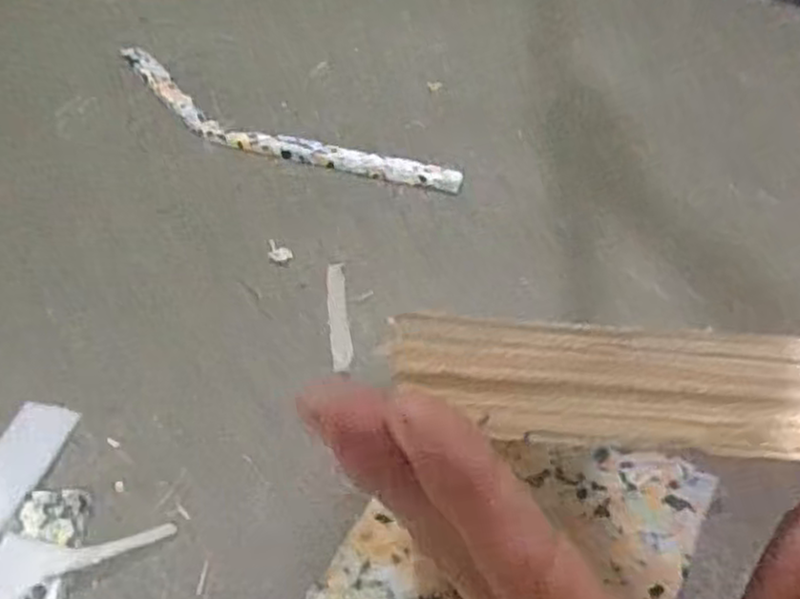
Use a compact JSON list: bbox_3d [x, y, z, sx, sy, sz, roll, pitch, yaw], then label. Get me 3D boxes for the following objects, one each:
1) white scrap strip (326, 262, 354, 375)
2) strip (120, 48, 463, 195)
[{"bbox_3d":[-0.057,0.014,0.709,0.019,0.004,0.124,-5,50,-5],"label":"white scrap strip"},{"bbox_3d":[-0.161,-0.199,0.888,0.478,0.013,0.097,24,54,18],"label":"strip"}]

